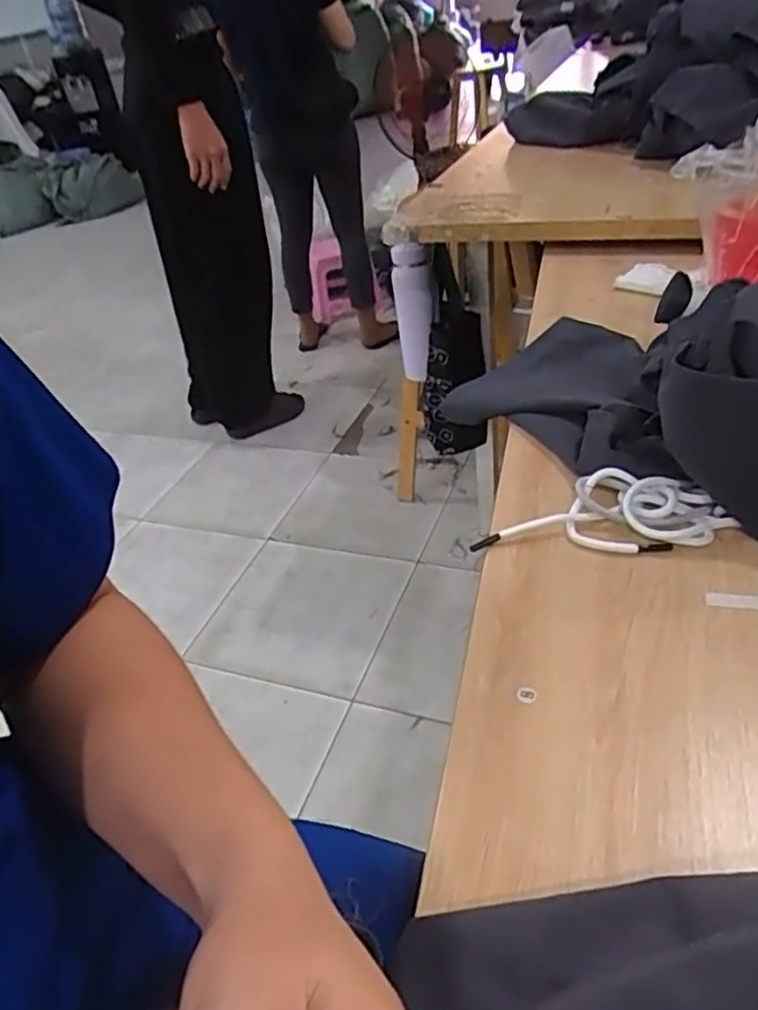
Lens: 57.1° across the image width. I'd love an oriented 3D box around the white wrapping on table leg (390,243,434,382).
[{"bbox_3d":[0.067,-0.355,1.300,0.074,0.247,0.071,-6,37,5],"label":"white wrapping on table leg"}]

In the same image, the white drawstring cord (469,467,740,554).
[{"bbox_3d":[0.158,0.005,0.502,0.170,0.029,0.060,-2,36,8],"label":"white drawstring cord"}]

